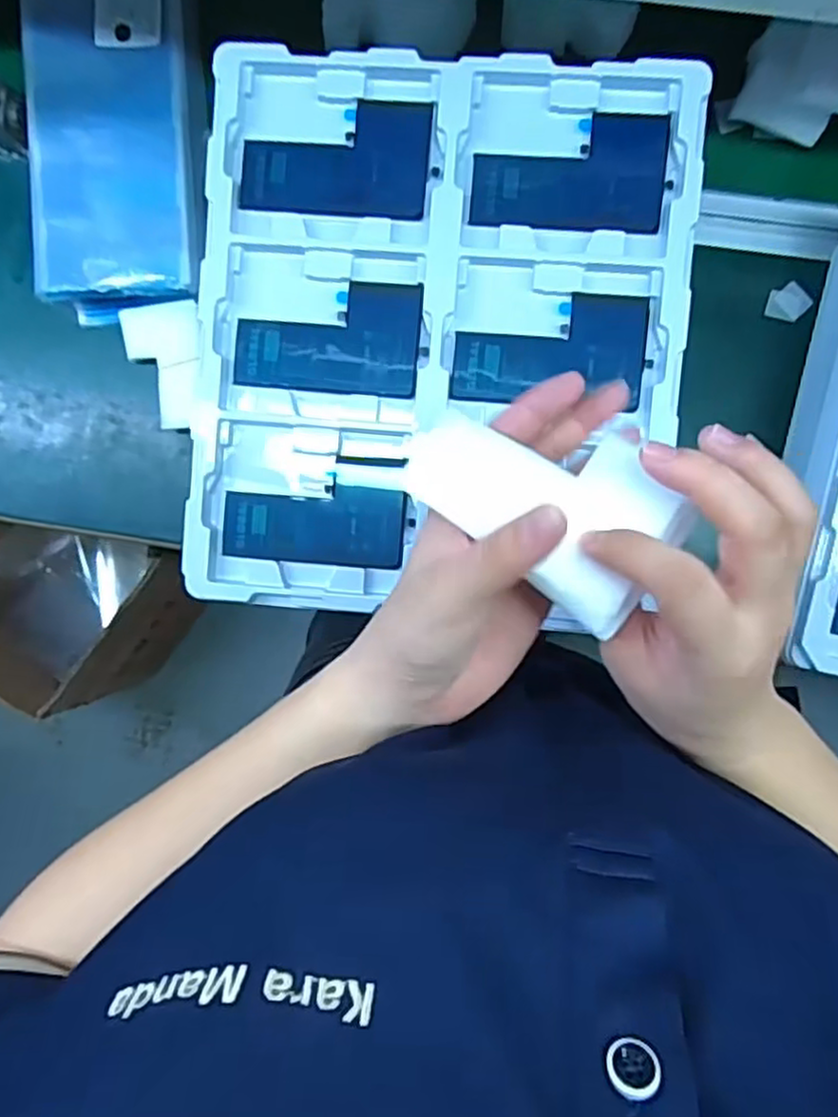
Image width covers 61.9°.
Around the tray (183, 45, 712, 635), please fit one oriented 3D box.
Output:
[{"bbox_3d":[0.010,-0.127,0.408,0.277,0.020,0.313,4,91,3],"label":"tray"}]

